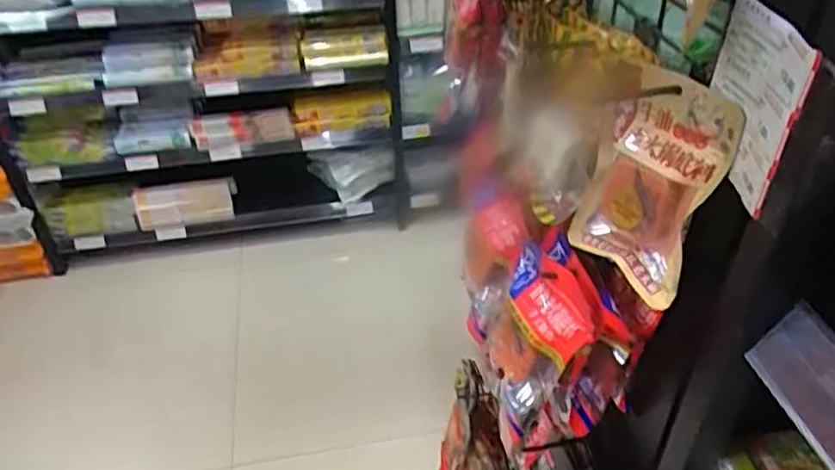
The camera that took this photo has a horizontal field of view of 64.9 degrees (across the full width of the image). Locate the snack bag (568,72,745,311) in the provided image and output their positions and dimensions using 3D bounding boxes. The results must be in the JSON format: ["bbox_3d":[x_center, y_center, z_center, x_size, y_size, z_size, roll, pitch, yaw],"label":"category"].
[{"bbox_3d":[0.177,-0.038,0.502,0.036,0.163,0.104,-22,44,-22],"label":"snack bag"}]

